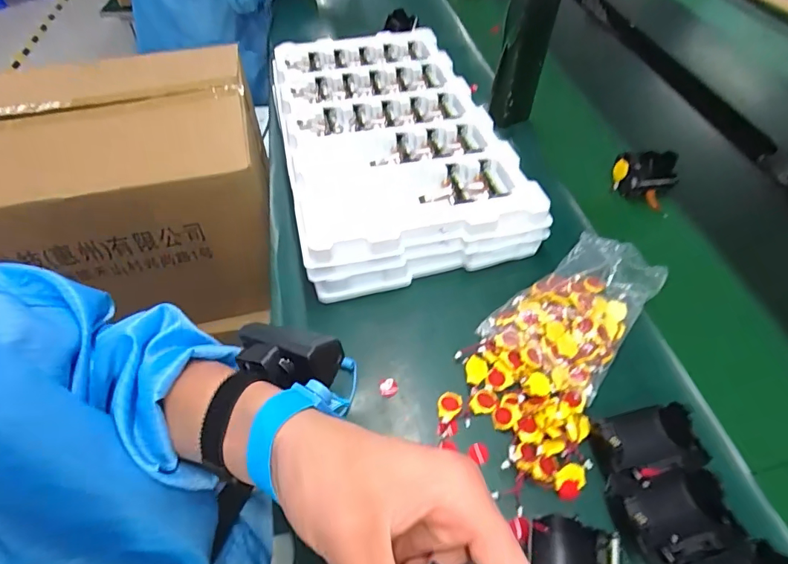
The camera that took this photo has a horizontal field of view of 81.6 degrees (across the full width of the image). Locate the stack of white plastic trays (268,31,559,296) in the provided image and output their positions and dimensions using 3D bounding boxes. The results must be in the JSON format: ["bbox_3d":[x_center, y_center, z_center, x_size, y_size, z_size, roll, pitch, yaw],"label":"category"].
[{"bbox_3d":[-0.012,-0.179,0.584,0.253,0.079,0.421,-11,51,-9],"label":"stack of white plastic trays"}]

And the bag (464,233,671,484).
[{"bbox_3d":[0.152,0.049,0.405,0.125,0.039,0.232,36,63,25],"label":"bag"}]

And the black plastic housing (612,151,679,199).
[{"bbox_3d":[0.308,-0.131,0.560,0.072,0.045,0.046,-3,54,1],"label":"black plastic housing"}]

